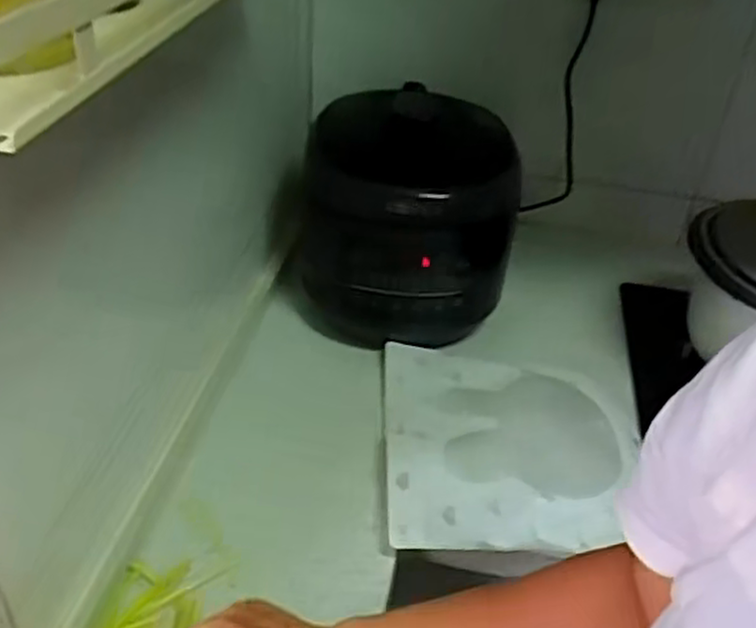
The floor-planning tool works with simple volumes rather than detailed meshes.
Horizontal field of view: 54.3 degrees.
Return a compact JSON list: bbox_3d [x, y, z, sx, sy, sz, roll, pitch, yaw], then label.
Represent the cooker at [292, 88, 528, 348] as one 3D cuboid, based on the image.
[{"bbox_3d":[0.020,-0.120,0.924,0.232,0.273,0.214,3,37,-2],"label":"cooker"}]

